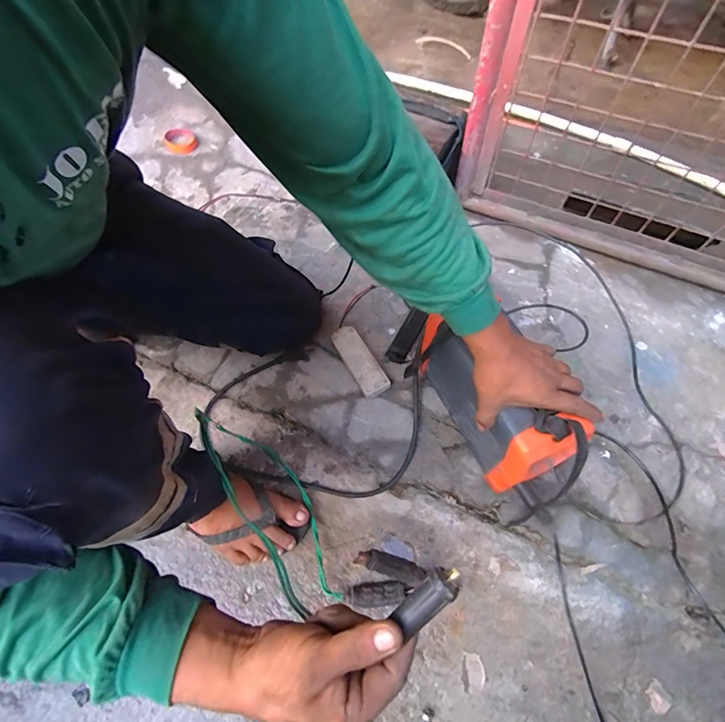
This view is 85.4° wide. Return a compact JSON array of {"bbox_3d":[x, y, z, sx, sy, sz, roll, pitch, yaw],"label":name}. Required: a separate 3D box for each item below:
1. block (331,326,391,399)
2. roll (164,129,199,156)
[{"bbox_3d":[-0.006,0.000,0.683,0.048,0.029,0.138,-28,68,-11],"label":"block"},{"bbox_3d":[-0.459,-0.556,0.993,0.078,0.017,0.094,-27,65,-11],"label":"roll"}]

